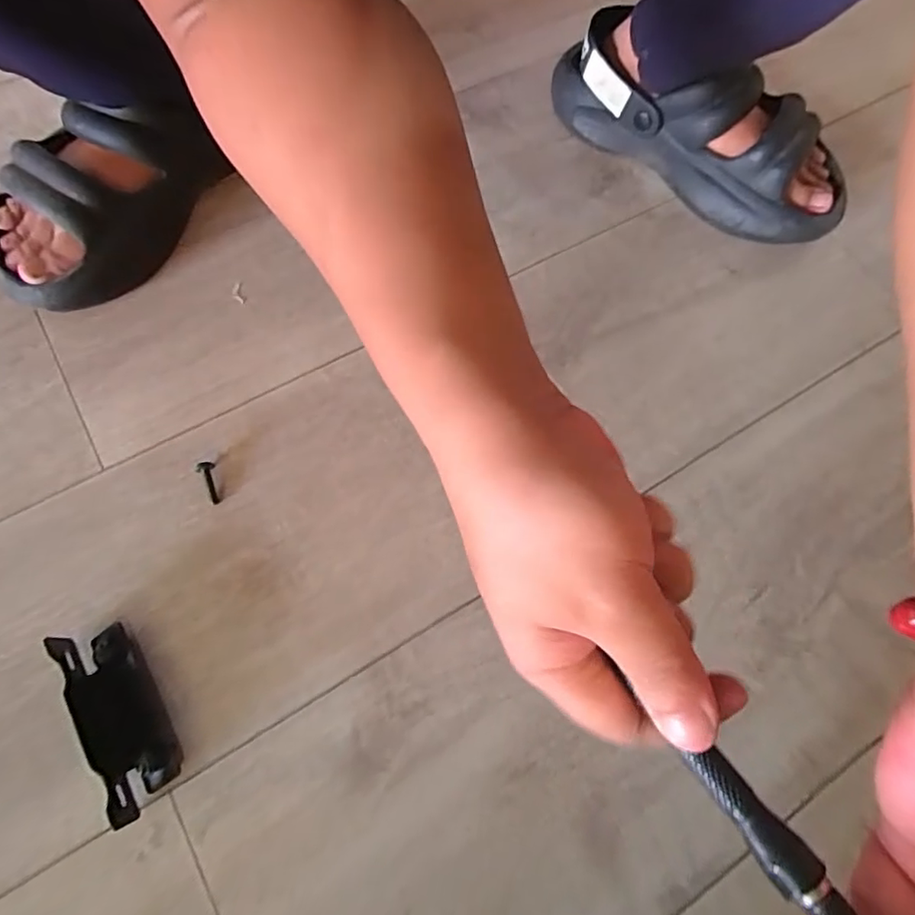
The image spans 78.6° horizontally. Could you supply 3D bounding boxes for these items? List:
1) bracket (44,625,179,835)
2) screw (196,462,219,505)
[{"bbox_3d":[-0.190,0.144,0.311,0.037,0.028,0.101,-31,74,-12],"label":"bracket"},{"bbox_3d":[-0.166,0.017,0.374,0.009,0.007,0.030,-18,86,-9],"label":"screw"}]

